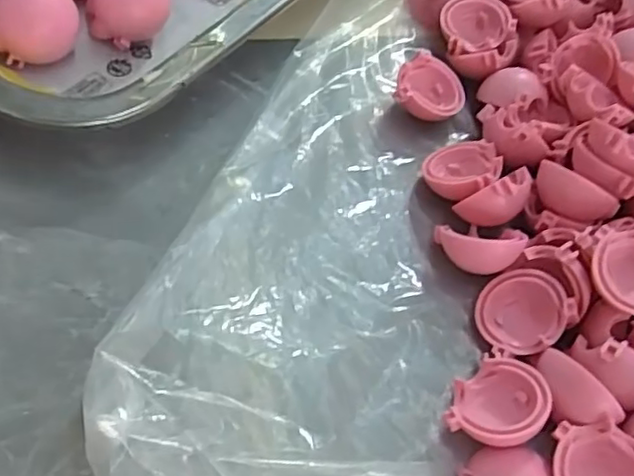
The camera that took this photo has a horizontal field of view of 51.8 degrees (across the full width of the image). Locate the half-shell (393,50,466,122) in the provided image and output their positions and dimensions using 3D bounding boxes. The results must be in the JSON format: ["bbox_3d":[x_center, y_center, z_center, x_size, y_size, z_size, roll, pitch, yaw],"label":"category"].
[{"bbox_3d":[0.048,-0.062,0.271,0.027,0.015,0.028,2,60,-3],"label":"half-shell"}]

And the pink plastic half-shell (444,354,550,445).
[{"bbox_3d":[0.058,0.050,0.203,0.029,0.012,0.030,1,43,41],"label":"pink plastic half-shell"}]

